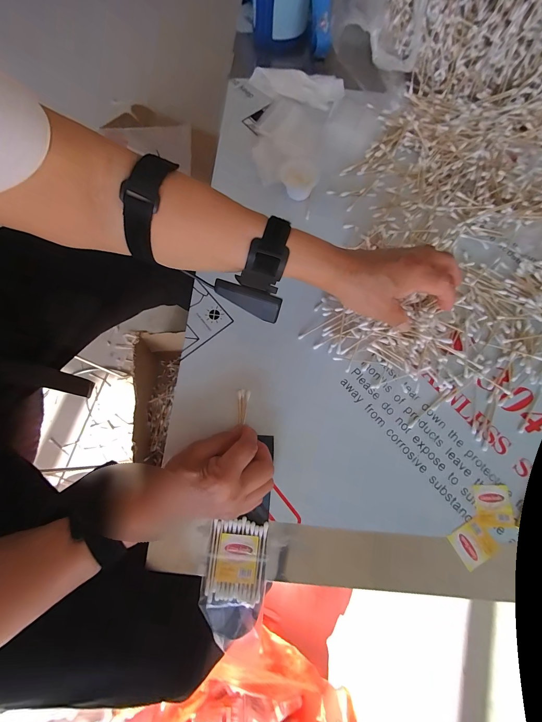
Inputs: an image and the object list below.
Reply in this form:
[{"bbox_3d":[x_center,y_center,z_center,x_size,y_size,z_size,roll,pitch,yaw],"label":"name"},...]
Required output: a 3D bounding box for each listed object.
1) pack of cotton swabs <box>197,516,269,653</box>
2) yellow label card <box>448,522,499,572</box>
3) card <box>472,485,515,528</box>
[{"bbox_3d":[-0.038,0.225,0.305,0.063,0.011,0.107,9,76,1],"label":"pack of cotton swabs"},{"bbox_3d":[0.223,0.202,0.324,0.042,0.004,0.040,-30,79,-8],"label":"yellow label card"},{"bbox_3d":[0.252,0.165,0.335,0.041,0.004,0.043,1,76,-1],"label":"card"}]

